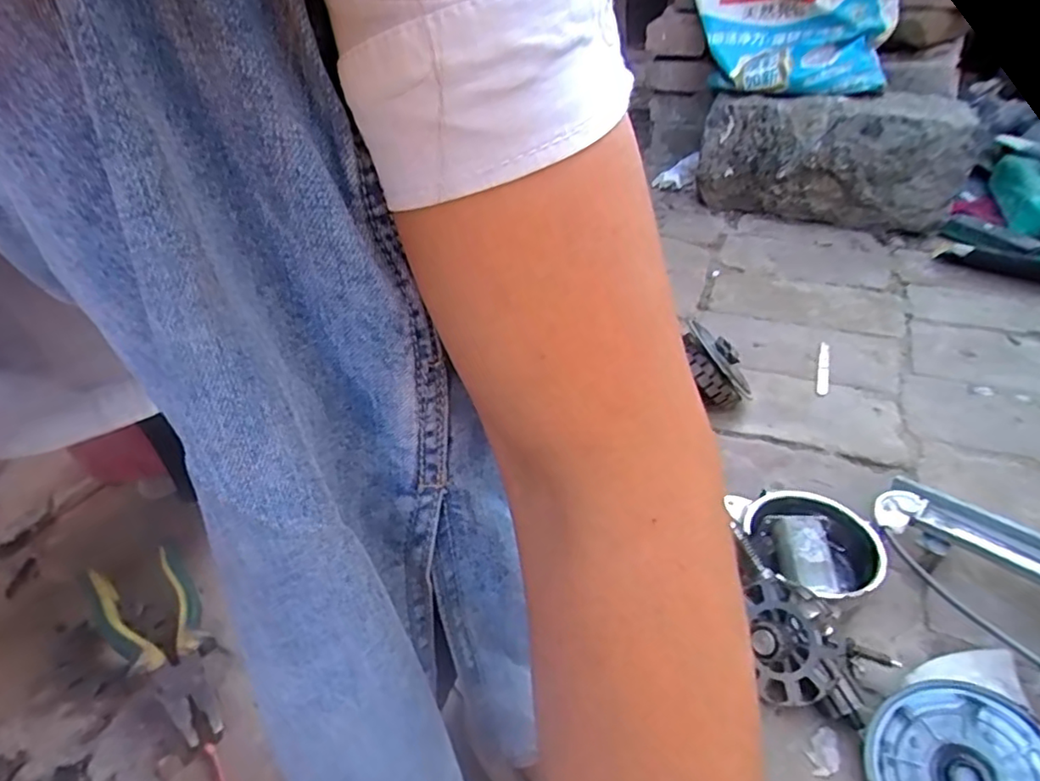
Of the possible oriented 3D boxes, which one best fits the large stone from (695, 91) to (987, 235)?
[{"bbox_3d":[0.522,-0.365,0.989,0.265,0.196,0.376,-28,43,-27],"label":"large stone"}]

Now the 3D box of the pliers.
[{"bbox_3d":[-0.269,0.190,0.456,0.065,0.027,0.176,-31,45,-30],"label":"pliers"}]

